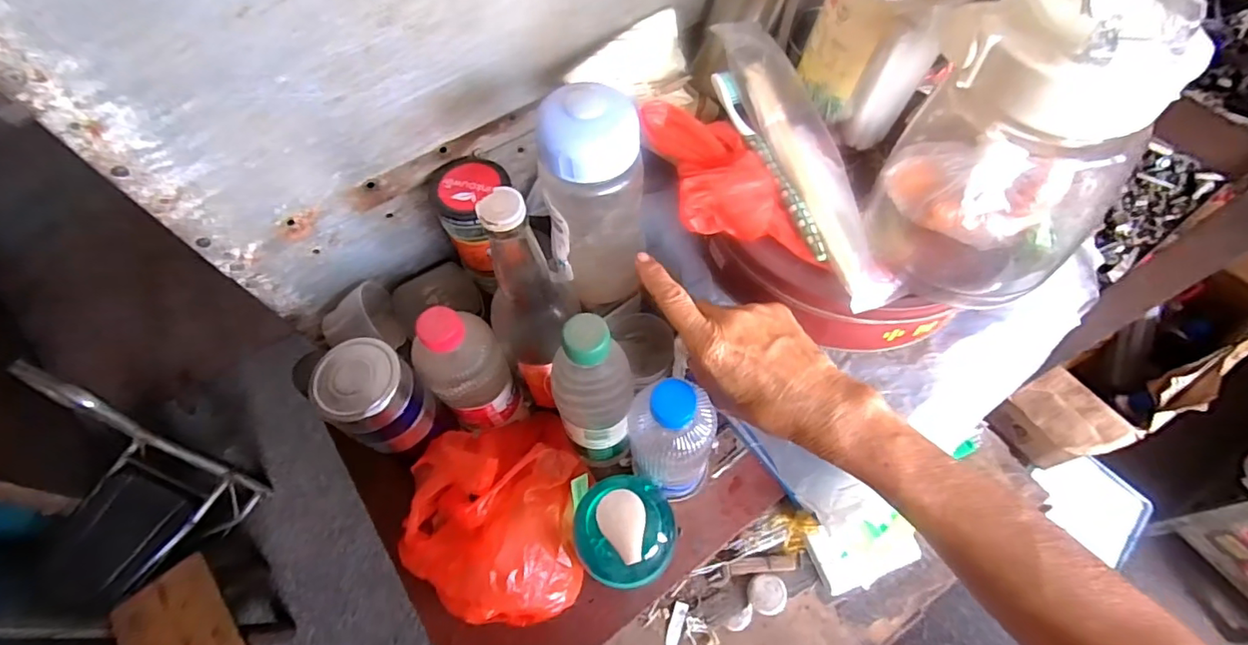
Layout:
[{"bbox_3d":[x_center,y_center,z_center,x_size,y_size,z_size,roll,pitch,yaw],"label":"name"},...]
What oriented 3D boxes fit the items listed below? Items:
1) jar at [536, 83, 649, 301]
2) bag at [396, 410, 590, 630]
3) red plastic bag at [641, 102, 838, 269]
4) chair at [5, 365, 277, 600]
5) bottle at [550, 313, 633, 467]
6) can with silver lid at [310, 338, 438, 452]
[{"bbox_3d":[-0.020,-0.079,0.397,0.070,0.173,0.054,-2,61,-1],"label":"jar"},{"bbox_3d":[-0.107,0.160,0.474,0.149,0.088,0.170,2,61,2],"label":"bag"},{"bbox_3d":[0.067,-0.102,0.385,0.067,0.034,0.158,-21,63,-11],"label":"red plastic bag"},{"bbox_3d":[-1.032,0.348,1.095,0.287,0.507,0.339,30,66,16],"label":"chair"},{"bbox_3d":[-0.023,0.060,0.427,0.057,0.184,0.050,-4,61,-2],"label":"bottle"},{"bbox_3d":[-0.190,0.058,0.426,0.065,0.086,0.059,37,68,19],"label":"can with silver lid"}]

